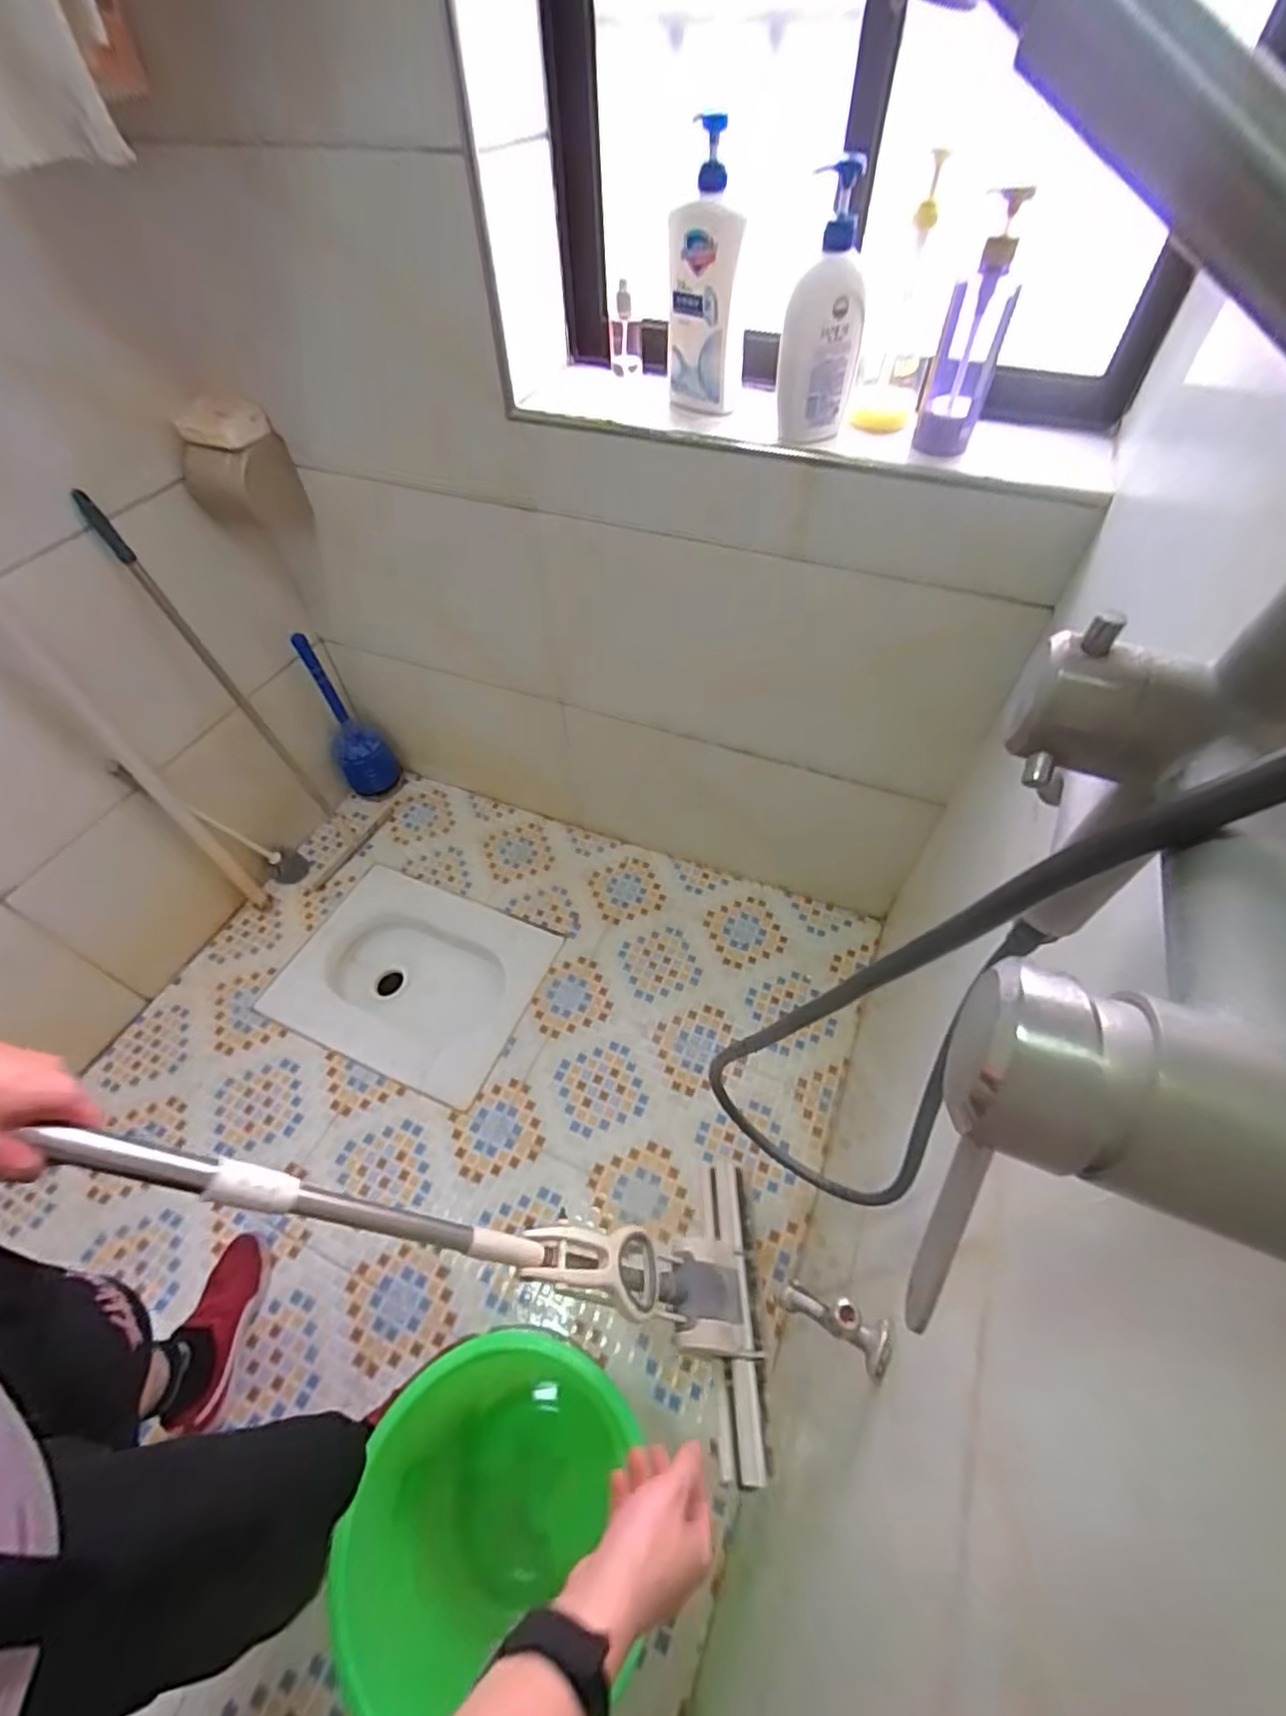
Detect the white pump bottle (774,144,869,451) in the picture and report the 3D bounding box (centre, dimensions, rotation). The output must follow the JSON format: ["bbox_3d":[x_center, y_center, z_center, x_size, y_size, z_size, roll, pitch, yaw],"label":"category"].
[{"bbox_3d":[0.210,-0.619,0.746,0.087,0.245,0.058,12,54,10],"label":"white pump bottle"}]

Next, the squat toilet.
[{"bbox_3d":[-0.511,0.297,1.496,0.552,0.137,0.421,18,55,14],"label":"squat toilet"}]

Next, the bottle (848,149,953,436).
[{"bbox_3d":[0.311,-0.655,0.772,0.078,0.245,0.086,17,55,14],"label":"bottle"}]

